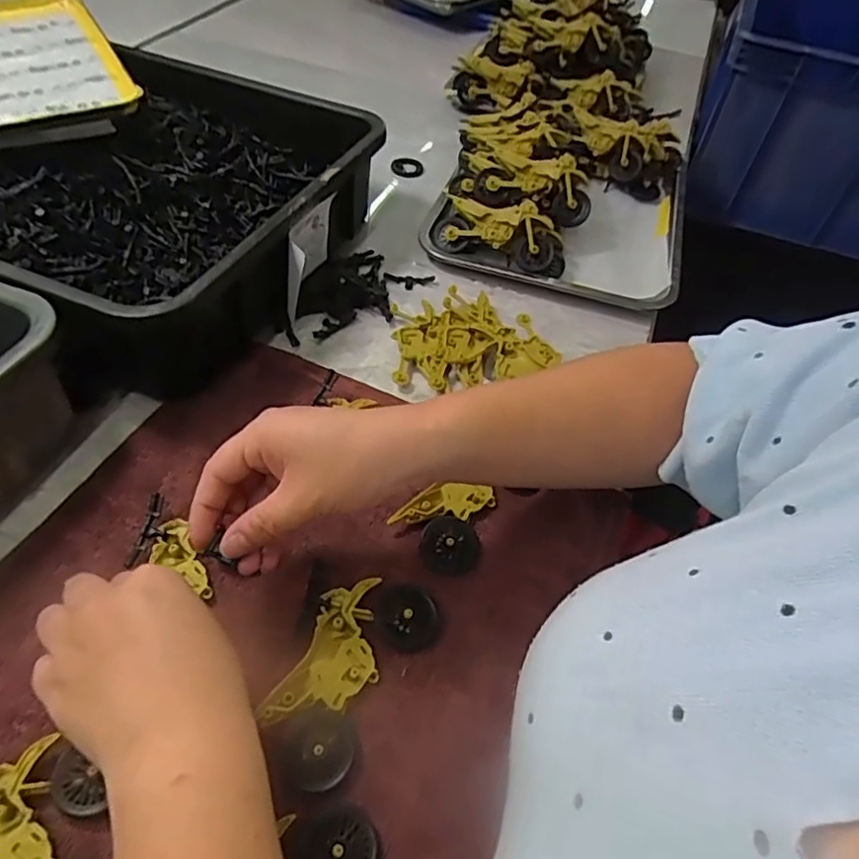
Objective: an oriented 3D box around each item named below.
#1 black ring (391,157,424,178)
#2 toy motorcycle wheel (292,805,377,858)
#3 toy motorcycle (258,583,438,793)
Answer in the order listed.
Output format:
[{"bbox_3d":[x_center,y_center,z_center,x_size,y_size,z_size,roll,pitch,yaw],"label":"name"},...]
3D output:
[{"bbox_3d":[-0.027,-0.320,0.739,0.038,0.011,0.038,2,48,-2],"label":"black ring"},{"bbox_3d":[-0.044,0.196,0.284,0.037,0.008,0.033,18,50,8],"label":"toy motorcycle wheel"},{"bbox_3d":[-0.046,0.130,0.341,0.060,0.012,0.120,28,52,16],"label":"toy motorcycle"}]

